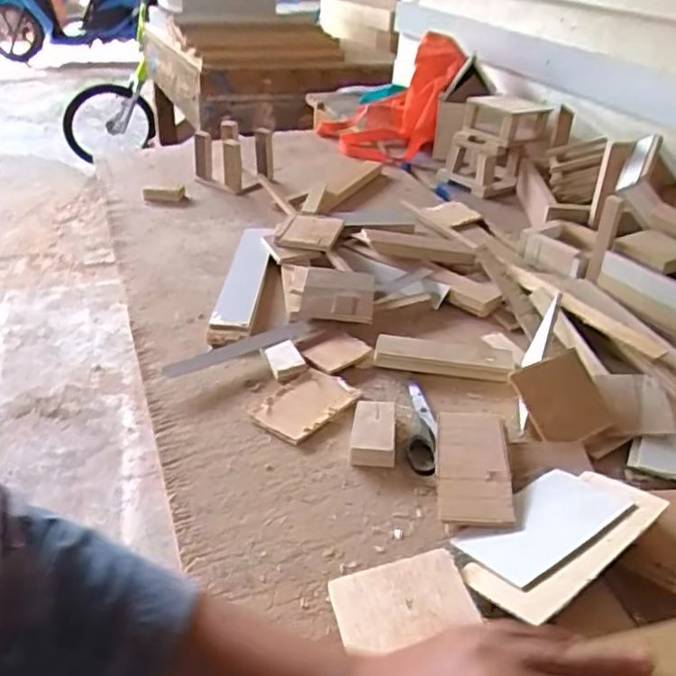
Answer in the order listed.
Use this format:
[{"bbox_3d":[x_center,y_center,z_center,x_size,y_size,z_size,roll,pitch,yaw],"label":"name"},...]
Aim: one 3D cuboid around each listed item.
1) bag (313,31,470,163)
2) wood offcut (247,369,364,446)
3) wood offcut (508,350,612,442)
[{"bbox_3d":[0.101,-0.465,1.277,0.275,0.183,0.282,0,33,-3],"label":"bag"},{"bbox_3d":[-0.033,0.060,0.632,0.071,0.008,0.095,28,41,34],"label":"wood offcut"},{"bbox_3d":[0.205,0.056,0.596,0.063,0.010,0.079,-28,70,9],"label":"wood offcut"}]

